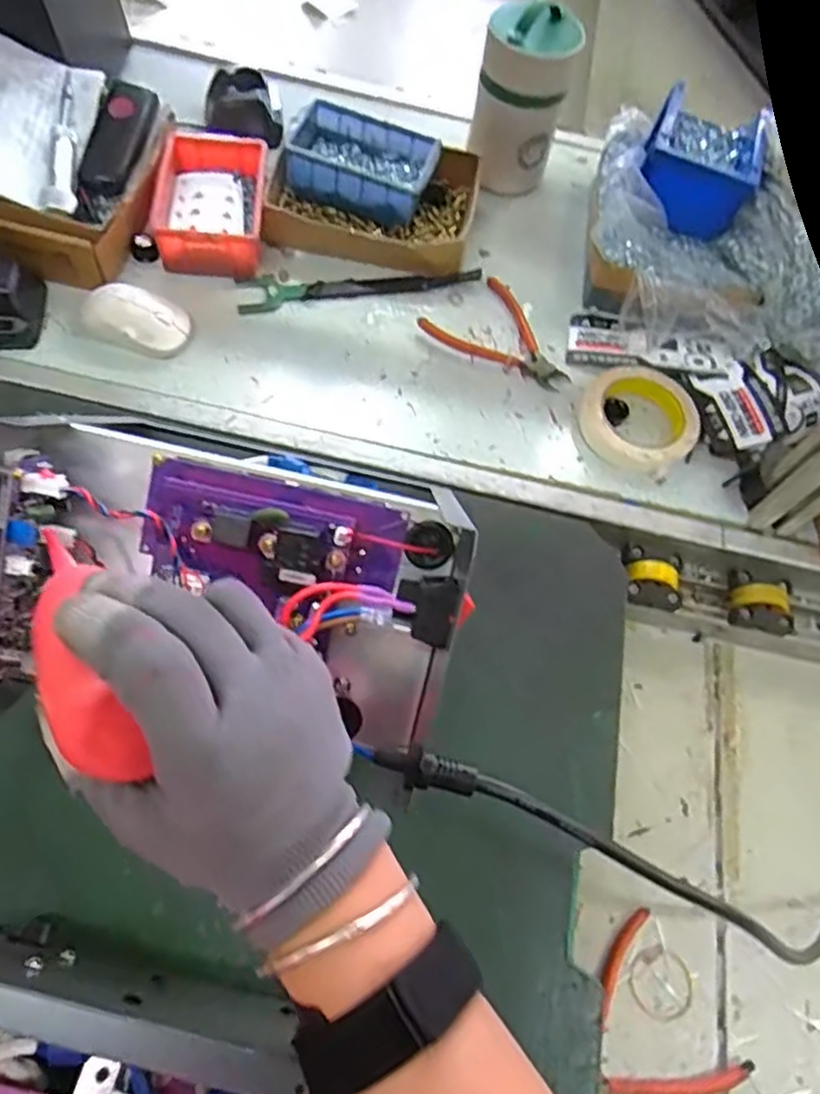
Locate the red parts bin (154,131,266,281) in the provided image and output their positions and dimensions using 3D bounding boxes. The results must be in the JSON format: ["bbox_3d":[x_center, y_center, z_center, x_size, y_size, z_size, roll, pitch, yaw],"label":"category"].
[{"bbox_3d":[-0.198,-0.342,0.689,0.104,0.047,0.154,2,64,-6],"label":"red parts bin"}]

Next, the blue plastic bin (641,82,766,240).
[{"bbox_3d":[0.294,-0.392,0.700,0.111,0.062,0.144,20,64,3],"label":"blue plastic bin"}]

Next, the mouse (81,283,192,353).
[{"bbox_3d":[-0.253,-0.210,0.626,0.098,0.042,0.057,16,63,1],"label":"mouse"}]

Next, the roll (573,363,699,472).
[{"bbox_3d":[0.213,-0.125,0.642,0.107,0.019,0.117,3,64,-6],"label":"roll"}]

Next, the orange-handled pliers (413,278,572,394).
[{"bbox_3d":[0.097,-0.203,0.680,0.112,0.018,0.135,-39,74,-22],"label":"orange-handled pliers"}]

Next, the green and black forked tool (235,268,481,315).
[{"bbox_3d":[-0.048,-0.262,0.689,0.243,0.008,0.040,-7,65,-10],"label":"green and black forked tool"}]

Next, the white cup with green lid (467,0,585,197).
[{"bbox_3d":[0.116,-0.466,0.724,0.090,0.171,0.085,3,64,-6],"label":"white cup with green lid"}]

